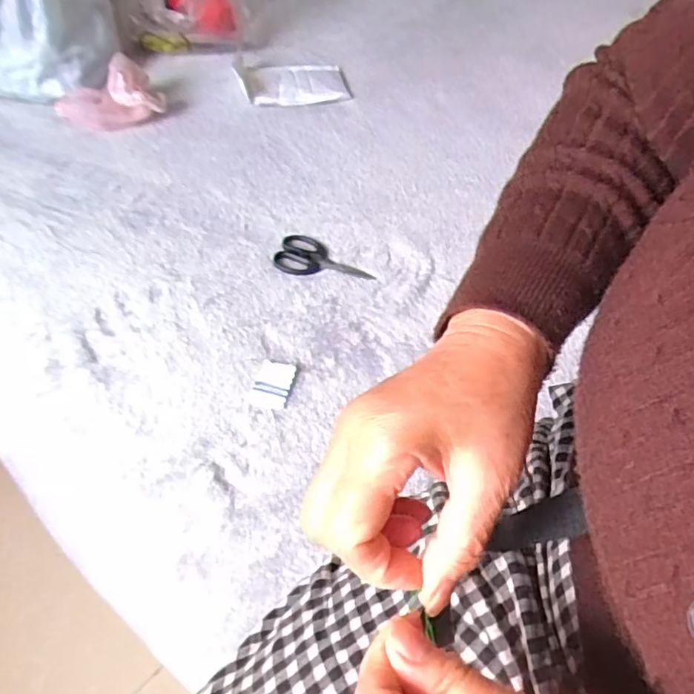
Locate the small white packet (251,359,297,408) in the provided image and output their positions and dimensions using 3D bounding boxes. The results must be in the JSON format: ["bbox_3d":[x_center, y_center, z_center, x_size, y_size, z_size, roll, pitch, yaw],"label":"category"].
[{"bbox_3d":[-0.070,0.034,0.545,0.034,0.004,0.056,11,51,4],"label":"small white packet"}]

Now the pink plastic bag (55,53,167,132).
[{"bbox_3d":[-0.333,-0.350,0.800,0.134,0.068,0.072,-26,57,-23],"label":"pink plastic bag"}]

